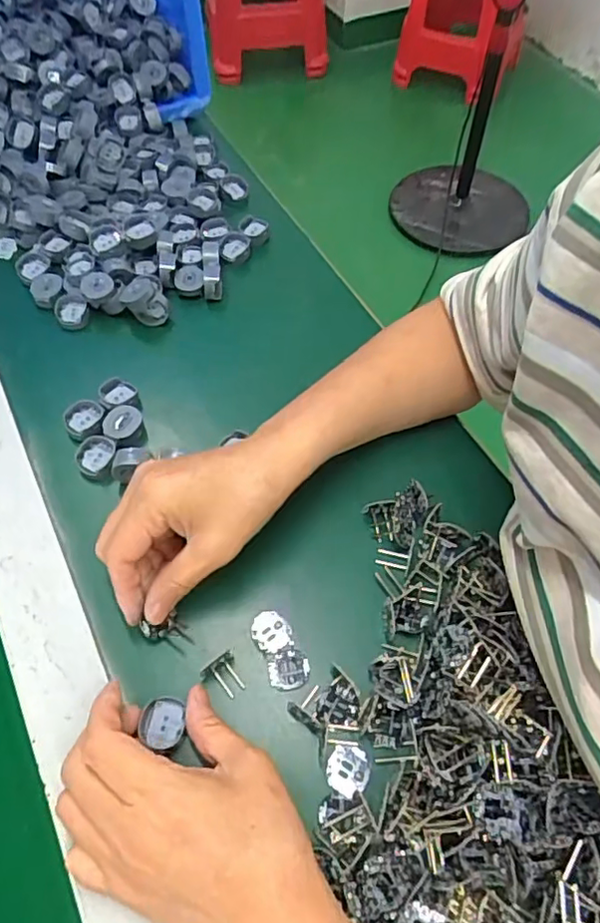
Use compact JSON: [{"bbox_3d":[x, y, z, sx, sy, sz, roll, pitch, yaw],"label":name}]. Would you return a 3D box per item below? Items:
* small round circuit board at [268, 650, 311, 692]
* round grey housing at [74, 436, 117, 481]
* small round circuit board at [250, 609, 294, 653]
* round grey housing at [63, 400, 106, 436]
[{"bbox_3d":[-0.006,0.123,0.355,0.024,0.004,0.023,1,58,-1],"label":"small round circuit board"},{"bbox_3d":[-0.145,-0.003,0.424,0.028,0.011,0.030,1,58,-1],"label":"round grey housing"},{"bbox_3d":[-0.018,0.104,0.367,0.026,0.004,0.022,40,65,21],"label":"small round circuit board"},{"bbox_3d":[-0.157,-0.032,0.439,0.029,0.009,0.029,1,58,-1],"label":"round grey housing"}]

